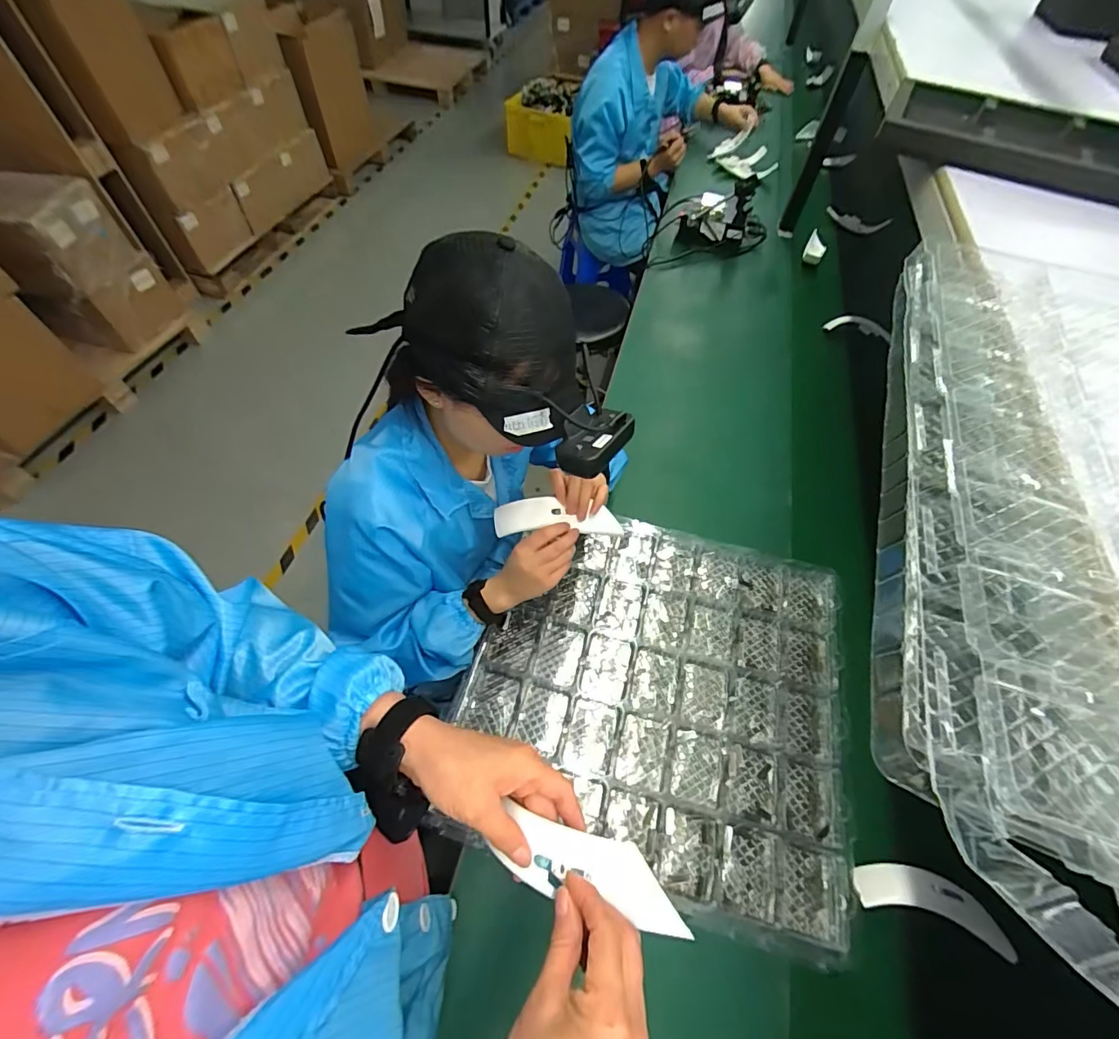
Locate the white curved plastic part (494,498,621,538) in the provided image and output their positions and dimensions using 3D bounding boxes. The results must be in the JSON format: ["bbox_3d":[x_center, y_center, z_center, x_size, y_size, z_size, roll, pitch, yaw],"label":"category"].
[{"bbox_3d":[0.004,0.000,0.633,0.173,0.043,0.038,5,55,-17],"label":"white curved plastic part"}]

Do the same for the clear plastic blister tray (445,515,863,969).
[{"bbox_3d":[0.140,0.229,0.683,0.492,0.023,0.489,14,58,8],"label":"clear plastic blister tray"}]

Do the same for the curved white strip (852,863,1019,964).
[{"bbox_3d":[0.432,0.444,0.558,0.165,0.028,0.056,15,58,9],"label":"curved white strip"}]

